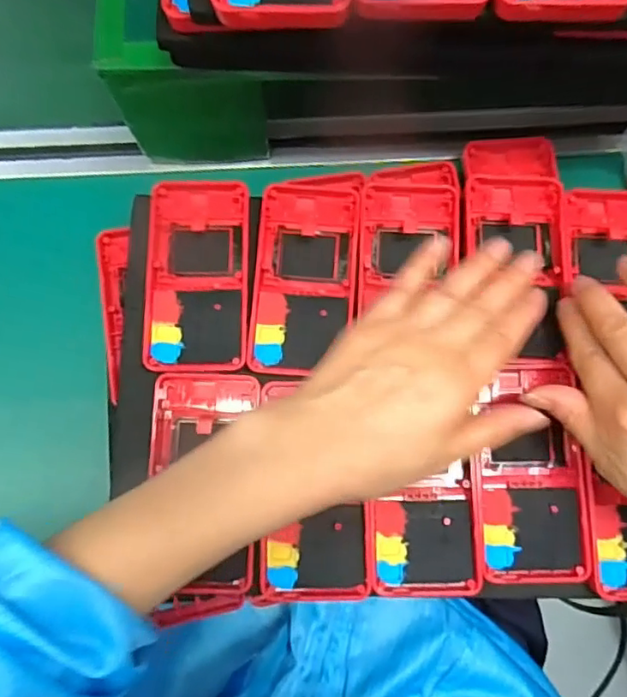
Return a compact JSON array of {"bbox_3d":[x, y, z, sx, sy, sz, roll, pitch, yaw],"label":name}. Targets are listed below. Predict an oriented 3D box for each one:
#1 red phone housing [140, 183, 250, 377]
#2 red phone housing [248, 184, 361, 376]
[{"bbox_3d":[-0.072,-0.047,0.362,0.063,0.020,0.122,-1,77,0],"label":"red phone housing"},{"bbox_3d":[-0.004,-0.049,0.362,0.062,0.018,0.131,4,77,1],"label":"red phone housing"}]

